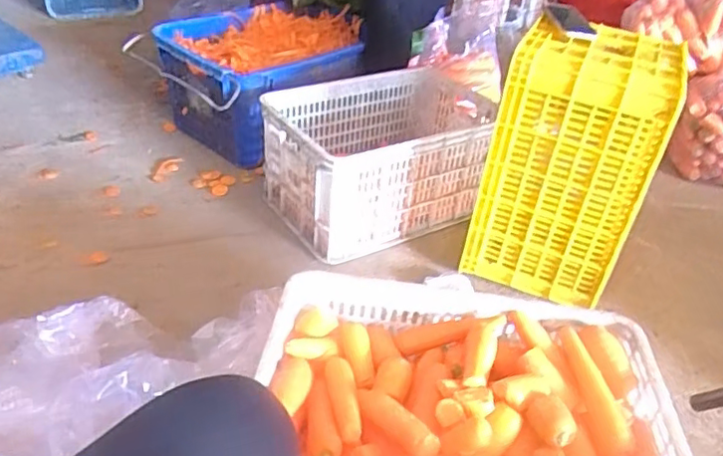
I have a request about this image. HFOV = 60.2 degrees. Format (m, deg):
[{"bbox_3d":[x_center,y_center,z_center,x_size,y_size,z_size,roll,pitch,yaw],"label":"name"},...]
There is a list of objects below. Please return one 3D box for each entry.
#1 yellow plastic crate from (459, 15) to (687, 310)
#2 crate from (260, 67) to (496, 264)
[{"bbox_3d":[0.429,-0.134,1.304,0.297,0.492,0.263,17,37,16],"label":"yellow plastic crate"},{"bbox_3d":[0.069,-0.182,1.546,0.563,0.252,0.348,-15,40,-26],"label":"crate"}]

